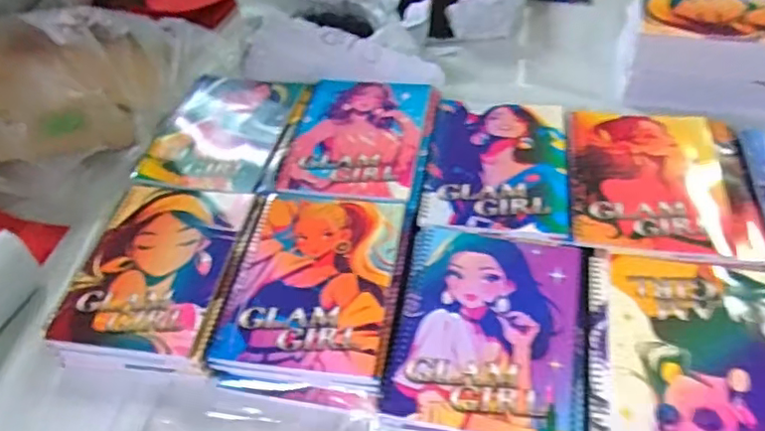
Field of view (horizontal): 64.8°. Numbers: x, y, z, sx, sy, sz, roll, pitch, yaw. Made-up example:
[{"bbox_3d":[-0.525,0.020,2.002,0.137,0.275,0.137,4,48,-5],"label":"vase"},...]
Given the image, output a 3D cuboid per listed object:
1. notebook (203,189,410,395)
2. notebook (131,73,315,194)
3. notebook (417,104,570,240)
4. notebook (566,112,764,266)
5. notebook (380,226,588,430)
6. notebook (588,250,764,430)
[{"bbox_3d":[-0.066,0.060,0.572,0.150,0.009,0.206,3,50,9],"label":"notebook"},{"bbox_3d":[-0.186,-0.109,0.730,0.155,0.008,0.196,8,51,13],"label":"notebook"},{"bbox_3d":[0.125,-0.060,0.659,0.146,0.008,0.198,5,50,10],"label":"notebook"},{"bbox_3d":[0.294,-0.043,0.634,0.184,0.009,0.203,4,50,10],"label":"notebook"},{"bbox_3d":[0.095,0.093,0.526,0.160,0.009,0.199,7,50,12],"label":"notebook"},{"bbox_3d":[0.256,0.115,0.495,0.160,0.011,0.204,5,49,12],"label":"notebook"}]

